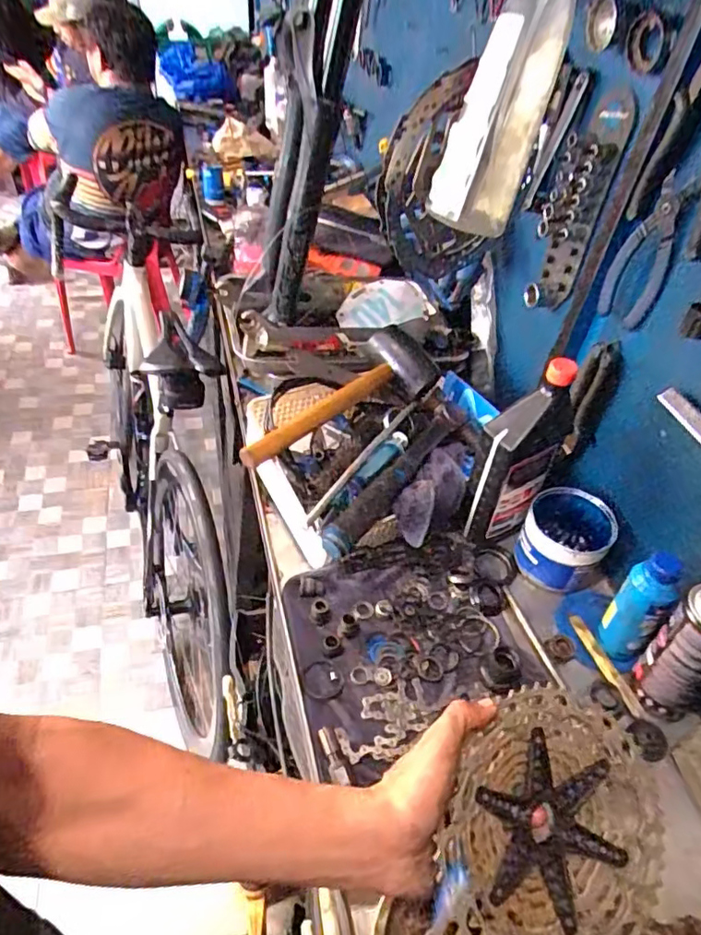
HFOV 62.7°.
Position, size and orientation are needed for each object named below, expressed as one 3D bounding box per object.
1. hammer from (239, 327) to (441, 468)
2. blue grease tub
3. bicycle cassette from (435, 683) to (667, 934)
[{"bbox_3d":[0.008,-0.105,0.785,0.106,0.059,0.369,33,49,24],"label":"hammer"},{"bbox_3d":[0.268,0.087,0.726,0.092,0.097,0.097,4,43,-4],"label":"blue grease tub"},{"bbox_3d":[0.150,0.278,0.447,0.180,0.043,0.191,6,73,-18],"label":"bicycle cassette"}]

